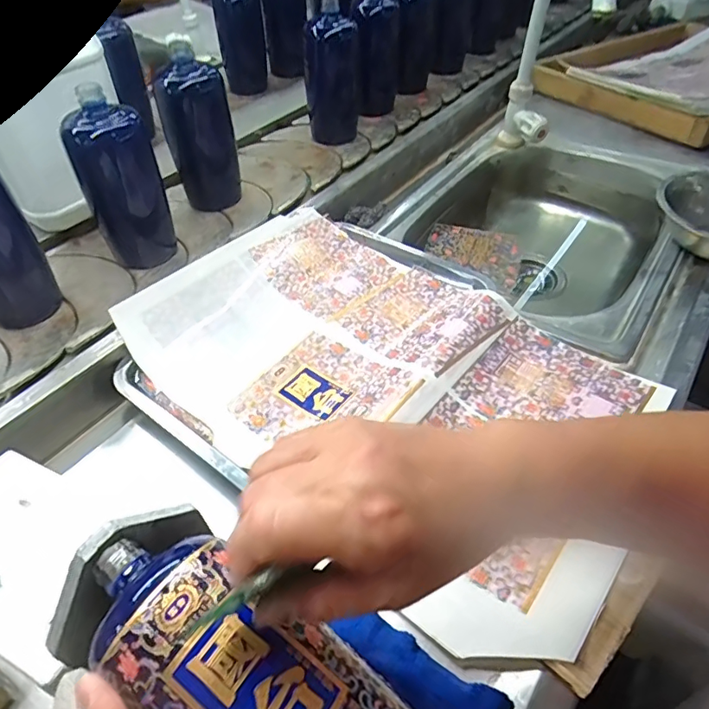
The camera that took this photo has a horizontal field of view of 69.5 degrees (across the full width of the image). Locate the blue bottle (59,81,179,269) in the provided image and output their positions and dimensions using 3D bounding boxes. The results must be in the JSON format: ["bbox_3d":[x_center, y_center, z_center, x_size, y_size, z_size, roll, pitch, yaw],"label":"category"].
[{"bbox_3d":[-0.254,-0.185,0.563,0.058,0.178,0.067,18,50,17],"label":"blue bottle"}]

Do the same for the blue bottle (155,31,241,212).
[{"bbox_3d":[-0.194,-0.280,0.641,0.059,0.184,0.061,26,53,23],"label":"blue bottle"}]

